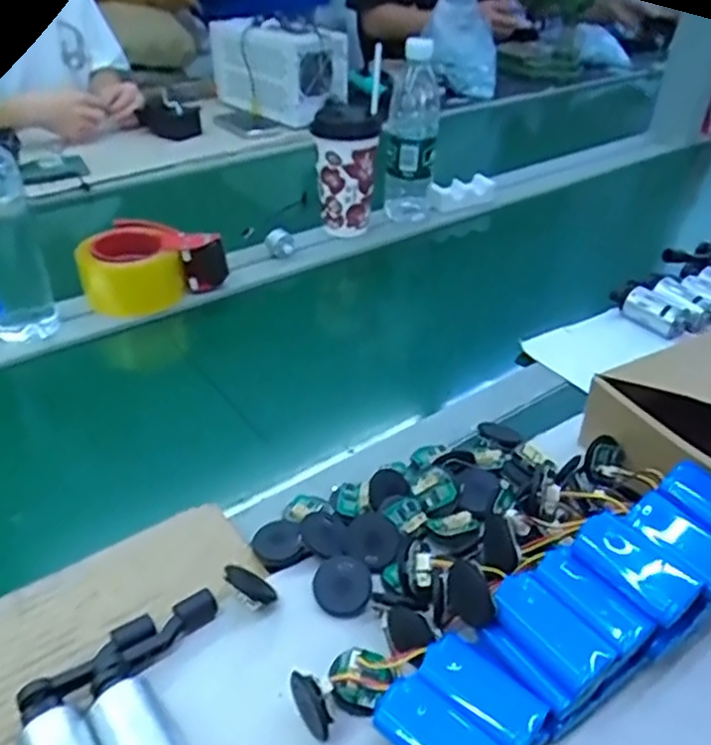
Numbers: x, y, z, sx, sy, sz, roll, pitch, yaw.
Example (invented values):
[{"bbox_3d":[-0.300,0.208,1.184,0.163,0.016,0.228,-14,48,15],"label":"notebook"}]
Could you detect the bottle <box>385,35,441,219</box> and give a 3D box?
[{"bbox_3d":[0.075,-0.308,0.900,0.066,0.224,0.053,6,36,5],"label":"bottle"}]

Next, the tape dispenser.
[{"bbox_3d":[-0.234,-0.126,0.771,0.151,0.069,0.098,-21,42,-27],"label":"tape dispenser"}]

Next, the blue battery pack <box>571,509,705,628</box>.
[{"bbox_3d":[0.165,0.116,0.406,0.035,0.024,0.068,-28,46,-34],"label":"blue battery pack"}]

